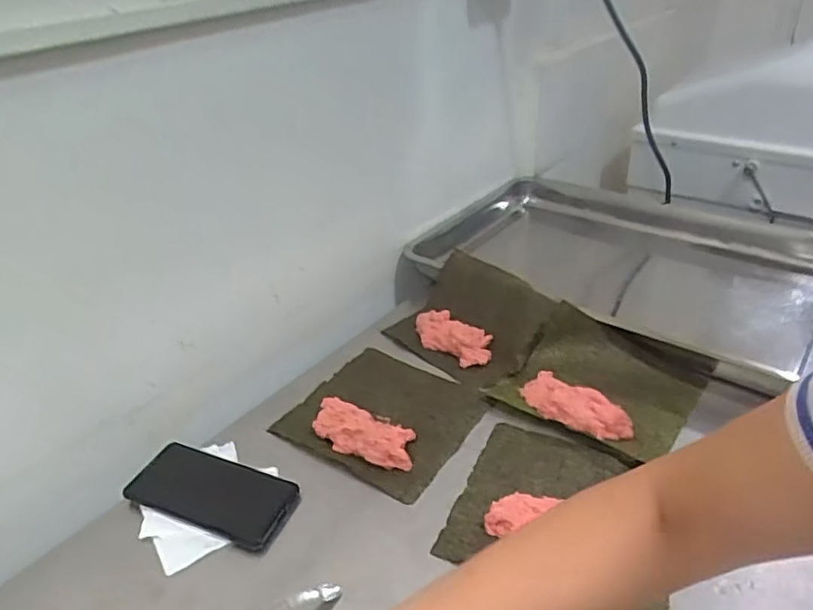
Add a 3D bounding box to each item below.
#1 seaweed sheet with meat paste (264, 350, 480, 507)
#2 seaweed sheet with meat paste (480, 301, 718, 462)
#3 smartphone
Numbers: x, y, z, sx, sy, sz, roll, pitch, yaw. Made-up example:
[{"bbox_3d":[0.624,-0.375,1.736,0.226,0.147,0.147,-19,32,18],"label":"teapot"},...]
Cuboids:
[{"bbox_3d":[-0.025,0.112,0.684,0.190,0.026,0.178,19,39,30],"label":"seaweed sheet with meat paste"},{"bbox_3d":[0.222,0.081,0.694,0.196,0.046,0.174,20,39,32],"label":"seaweed sheet with meat paste"},{"bbox_3d":[-0.192,0.185,0.603,0.164,0.013,0.080,15,33,16],"label":"smartphone"}]

